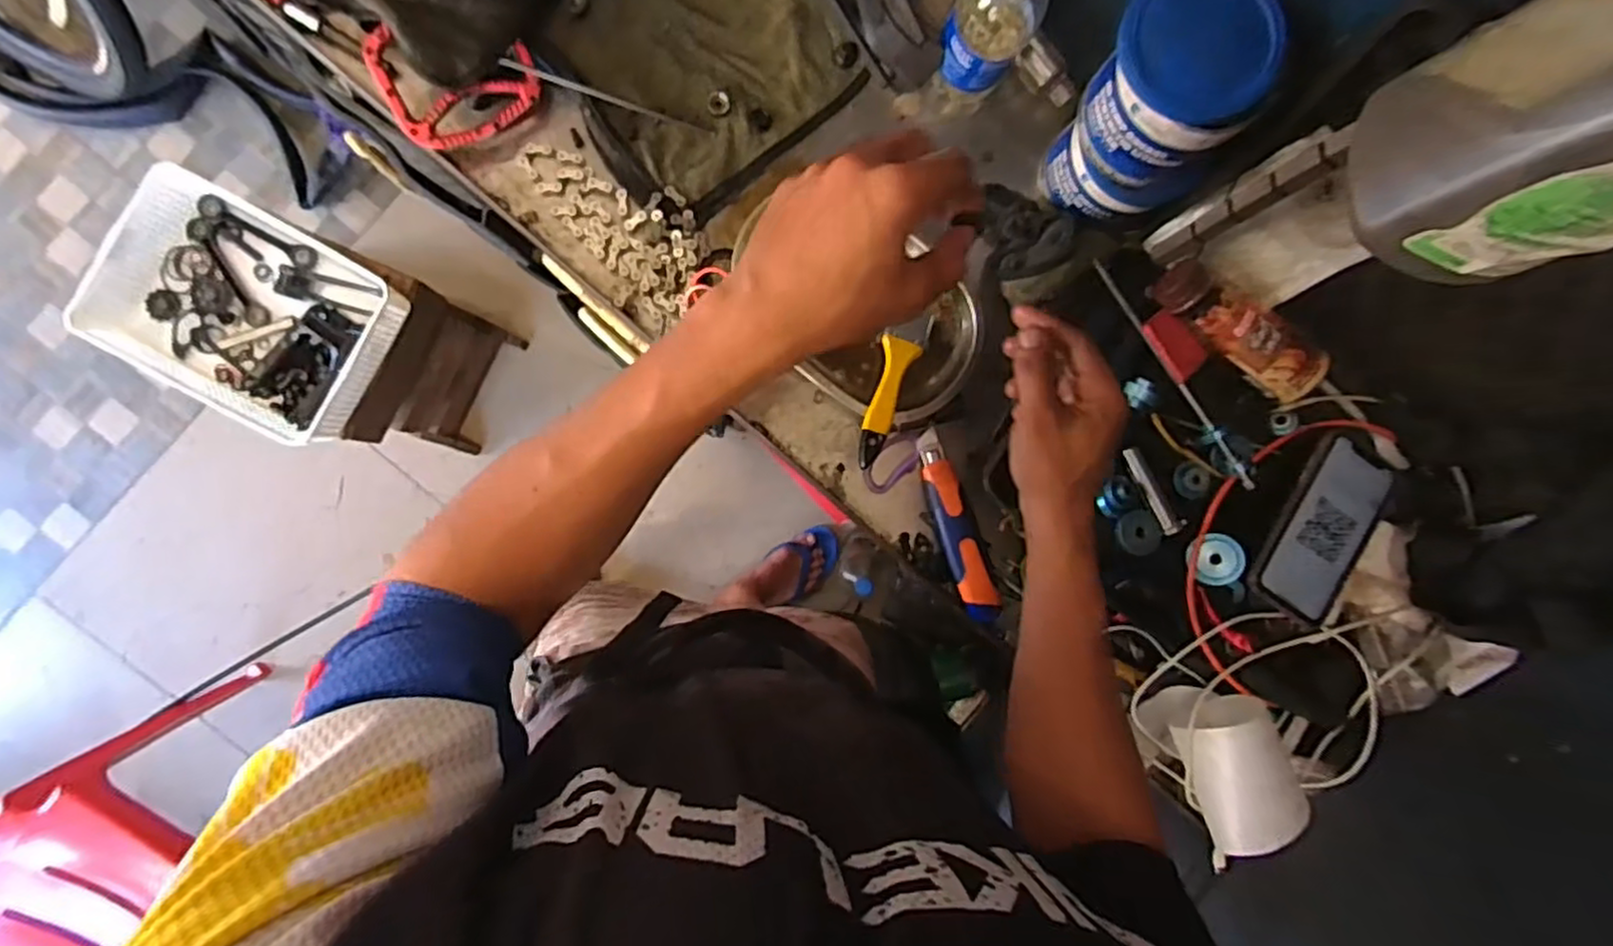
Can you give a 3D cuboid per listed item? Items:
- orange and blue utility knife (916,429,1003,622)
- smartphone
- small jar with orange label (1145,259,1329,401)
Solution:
[{"bbox_3d":[0.127,0.047,0.611,0.030,0.037,0.164,-20,93,-6],"label":"orange and blue utility knife"},{"bbox_3d":[0.425,0.040,0.574,0.081,0.008,0.158,32,87,-6],"label":"smartphone"},{"bbox_3d":[0.350,-0.116,0.580,0.143,0.056,0.048,34,87,-6],"label":"small jar with orange label"}]

